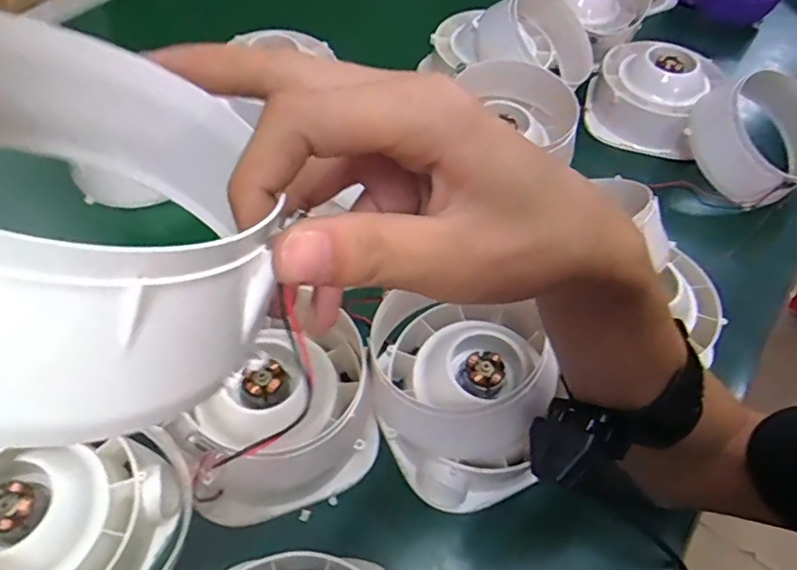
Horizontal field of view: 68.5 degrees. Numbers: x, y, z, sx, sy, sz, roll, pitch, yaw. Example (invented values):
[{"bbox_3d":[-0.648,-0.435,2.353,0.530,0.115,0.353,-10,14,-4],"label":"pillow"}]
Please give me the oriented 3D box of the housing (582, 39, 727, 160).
[{"bbox_3d":[0.273,-0.207,0.634,0.124,0.068,0.124,22,56,12],"label":"housing"}]

